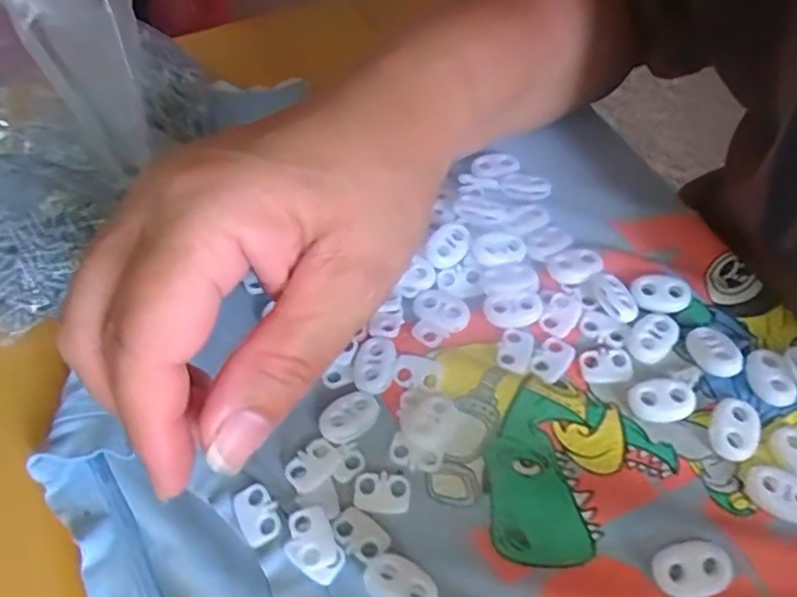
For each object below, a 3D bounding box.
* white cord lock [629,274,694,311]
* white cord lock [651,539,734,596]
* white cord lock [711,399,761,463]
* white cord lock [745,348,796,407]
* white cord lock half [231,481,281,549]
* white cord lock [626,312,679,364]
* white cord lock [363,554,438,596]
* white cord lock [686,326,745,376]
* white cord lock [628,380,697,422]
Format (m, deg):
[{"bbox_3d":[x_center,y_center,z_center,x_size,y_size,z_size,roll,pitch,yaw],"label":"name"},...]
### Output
[{"bbox_3d":[0.103,-0.002,0.244,0.023,0.005,0.013,9,55,7],"label":"white cord lock"},{"bbox_3d":[0.088,0.081,0.187,0.022,0.007,0.015,-11,56,-7],"label":"white cord lock"},{"bbox_3d":[0.114,0.044,0.212,0.013,0.005,0.021,13,56,10],"label":"white cord lock"},{"bbox_3d":[0.132,0.027,0.222,0.014,0.004,0.022,-4,55,-2],"label":"white cord lock"},{"bbox_3d":[-0.045,0.069,0.200,0.013,0.004,0.018,-22,58,-14],"label":"white cord lock half"},{"bbox_3d":[0.095,0.013,0.233,0.015,0.004,0.022,39,64,24],"label":"white cord lock"},{"bbox_3d":[0.001,0.086,0.186,0.022,0.007,0.014,26,59,18],"label":"white cord lock"},{"bbox_3d":[0.114,0.019,0.227,0.013,0.009,0.021,-12,56,-8],"label":"white cord lock"},{"bbox_3d":[0.092,0.036,0.219,0.021,0.005,0.014,-2,55,0],"label":"white cord lock"}]

